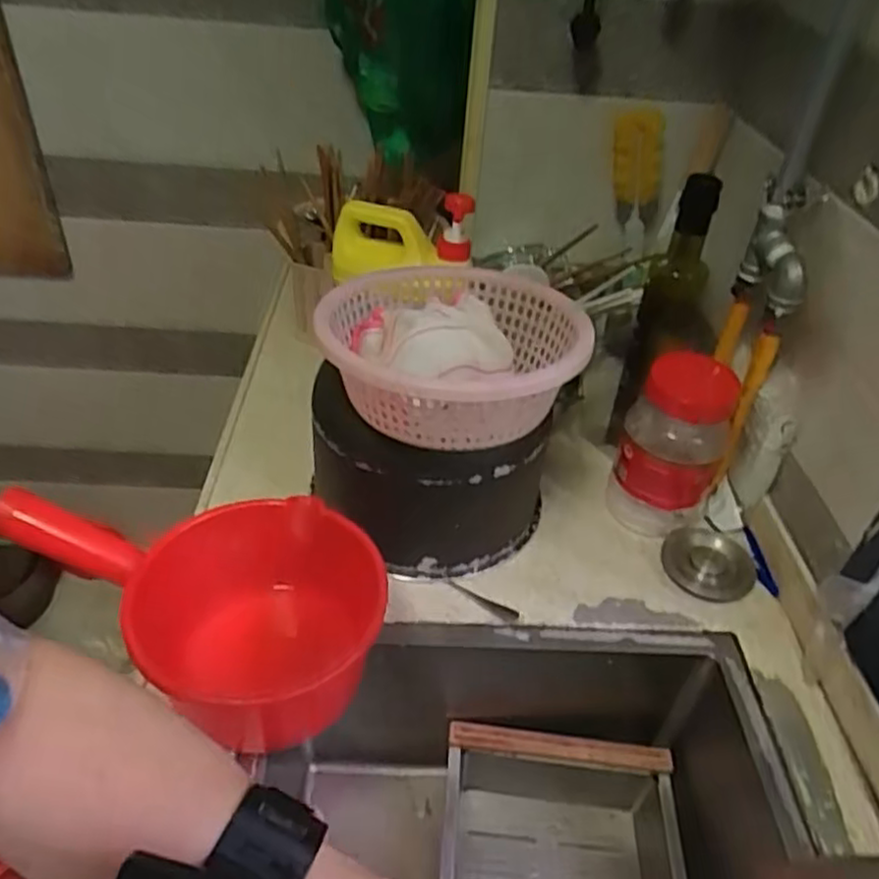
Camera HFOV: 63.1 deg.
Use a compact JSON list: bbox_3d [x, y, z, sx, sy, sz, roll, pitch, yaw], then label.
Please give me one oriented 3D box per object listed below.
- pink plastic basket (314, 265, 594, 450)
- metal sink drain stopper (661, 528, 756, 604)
[{"bbox_3d":[0.011,-0.068,0.550,0.193,0.071,0.191,3,40,-3],"label":"pink plastic basket"},{"bbox_3d":[0.248,0.114,0.661,0.080,0.019,0.074,3,40,-3],"label":"metal sink drain stopper"}]

